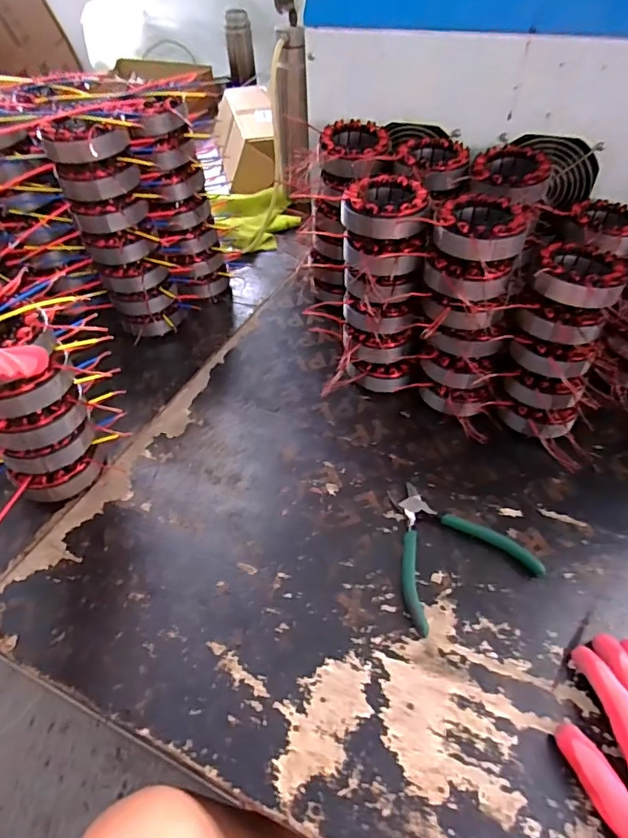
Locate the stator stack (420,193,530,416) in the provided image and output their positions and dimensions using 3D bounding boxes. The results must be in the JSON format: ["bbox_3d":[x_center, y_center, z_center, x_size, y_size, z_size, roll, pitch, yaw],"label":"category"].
[{"bbox_3d":[0.162,-0.112,0.552,0.092,0.209,0.106,13,47,12],"label":"stator stack"}]

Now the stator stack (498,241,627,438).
[{"bbox_3d":[0.256,-0.077,0.539,0.090,0.205,0.084,14,27,13],"label":"stator stack"}]

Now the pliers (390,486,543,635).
[{"bbox_3d":[0.121,0.117,0.491,0.131,0.012,0.136,-20,49,-18],"label":"pliers"}]

